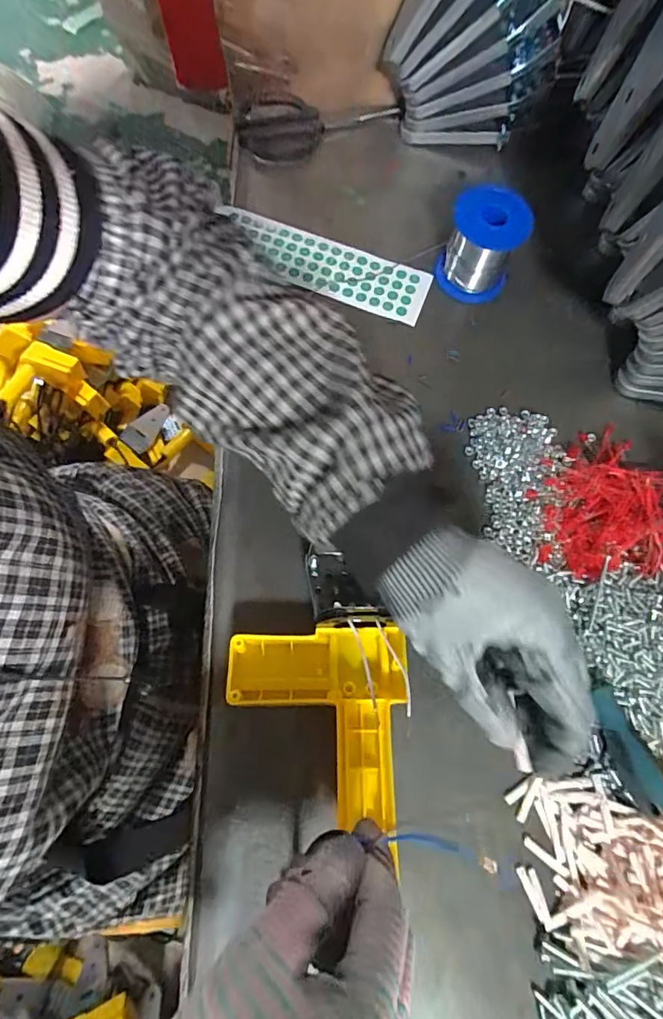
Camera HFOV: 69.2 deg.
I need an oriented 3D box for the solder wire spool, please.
[{"bbox_3d":[0.127,-0.223,0.405,0.061,0.065,0.056,1,72,-3],"label":"solder wire spool"}]

